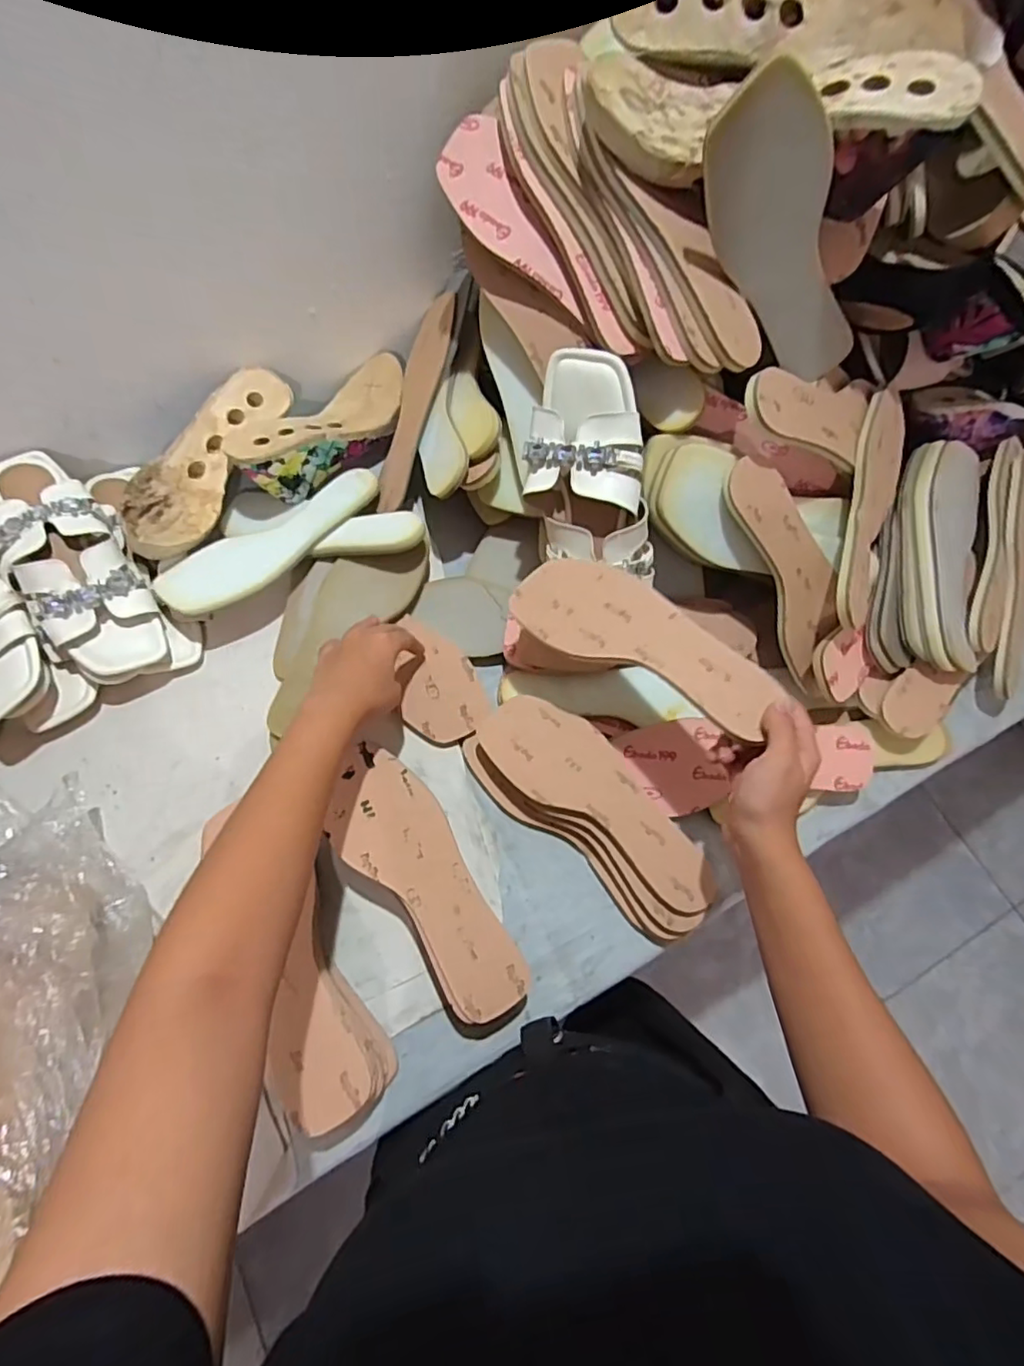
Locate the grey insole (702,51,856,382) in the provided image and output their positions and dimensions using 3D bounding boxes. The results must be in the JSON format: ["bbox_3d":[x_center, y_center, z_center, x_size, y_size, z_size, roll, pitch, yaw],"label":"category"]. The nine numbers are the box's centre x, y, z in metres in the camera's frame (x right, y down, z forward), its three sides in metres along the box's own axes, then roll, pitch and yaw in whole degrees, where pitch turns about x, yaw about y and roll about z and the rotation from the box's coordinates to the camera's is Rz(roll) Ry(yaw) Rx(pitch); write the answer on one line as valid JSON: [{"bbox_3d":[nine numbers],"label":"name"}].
[{"bbox_3d":[0.203,-0.321,0.459,0.077,0.229,0.007,-18,57,26],"label":"grey insole"}]

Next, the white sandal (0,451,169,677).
[{"bbox_3d":[-0.417,-0.114,0.572,0.095,0.060,0.235,-32,74,-13],"label":"white sandal"}]

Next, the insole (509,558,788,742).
[{"bbox_3d":[0.099,-0.037,0.478,0.220,0.017,0.079,32,71,25],"label":"insole"}]

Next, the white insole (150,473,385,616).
[{"bbox_3d":[-0.233,-0.140,0.606,0.233,0.018,0.069,-36,75,-14],"label":"white insole"}]

